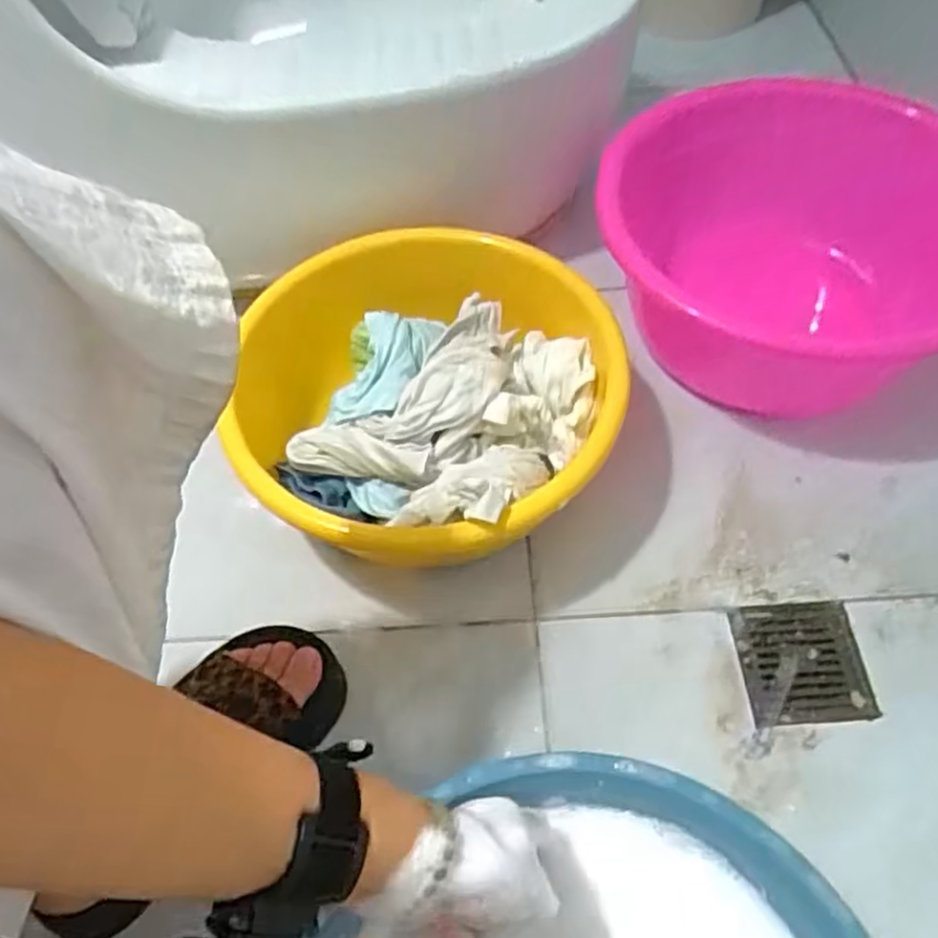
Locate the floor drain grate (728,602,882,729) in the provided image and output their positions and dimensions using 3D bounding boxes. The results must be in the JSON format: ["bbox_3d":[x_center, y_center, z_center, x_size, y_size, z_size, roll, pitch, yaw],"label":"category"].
[{"bbox_3d":[0.273,0.160,0.626,0.096,0.006,0.100,-3,55,1],"label":"floor drain grate"}]

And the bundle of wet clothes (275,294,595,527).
[{"bbox_3d":[-0.024,-0.051,0.665,0.227,0.094,0.217,-2,55,2],"label":"bundle of wet clothes"}]

